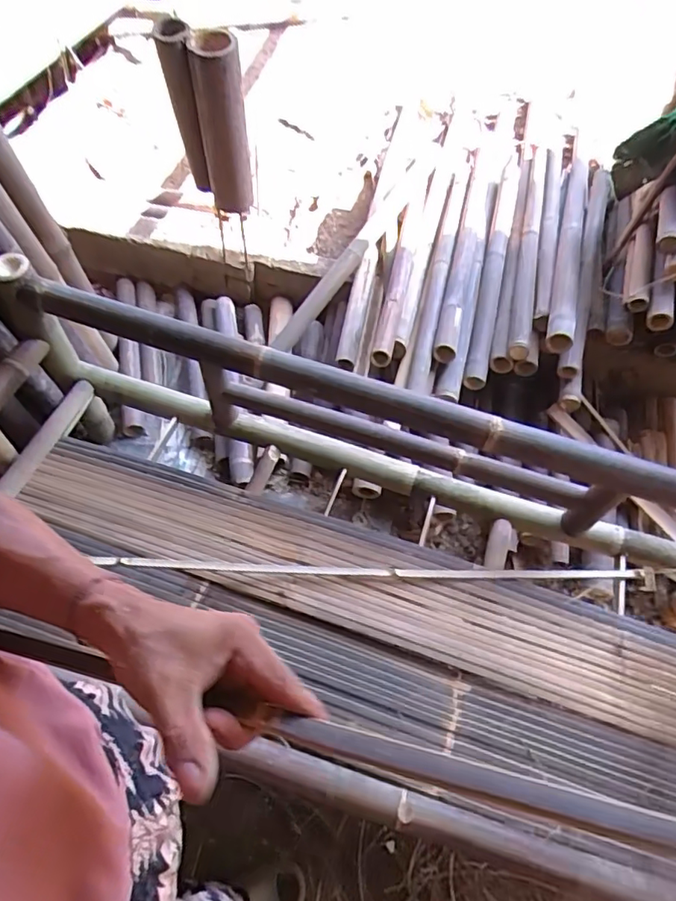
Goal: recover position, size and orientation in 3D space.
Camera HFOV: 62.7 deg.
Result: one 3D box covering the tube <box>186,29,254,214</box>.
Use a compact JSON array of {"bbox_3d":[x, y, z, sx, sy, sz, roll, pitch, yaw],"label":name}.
[{"bbox_3d":[-0.260,-0.722,1.265,0.112,0.376,0.118,-5,61,-8],"label":"tube"}]

